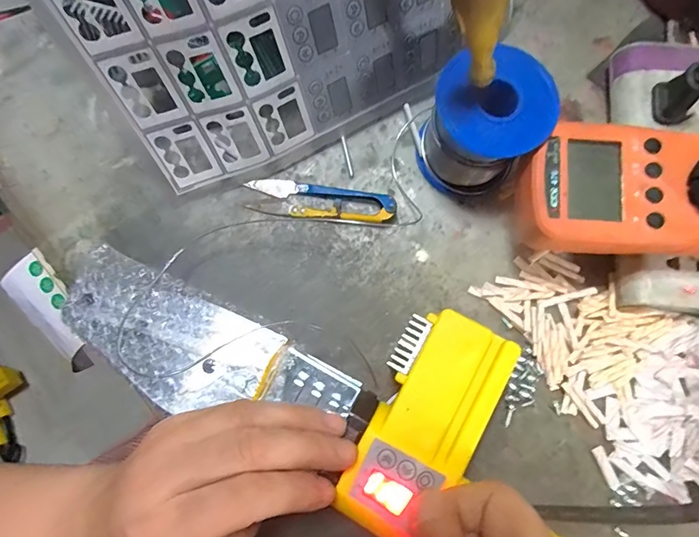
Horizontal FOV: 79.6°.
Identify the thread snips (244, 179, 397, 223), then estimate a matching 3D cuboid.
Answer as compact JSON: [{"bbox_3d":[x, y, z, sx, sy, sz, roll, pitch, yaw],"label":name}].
[{"bbox_3d":[-0.018,-0.044,0.272,0.093,0.011,0.024,6,79,0],"label":"thread snips"}]

